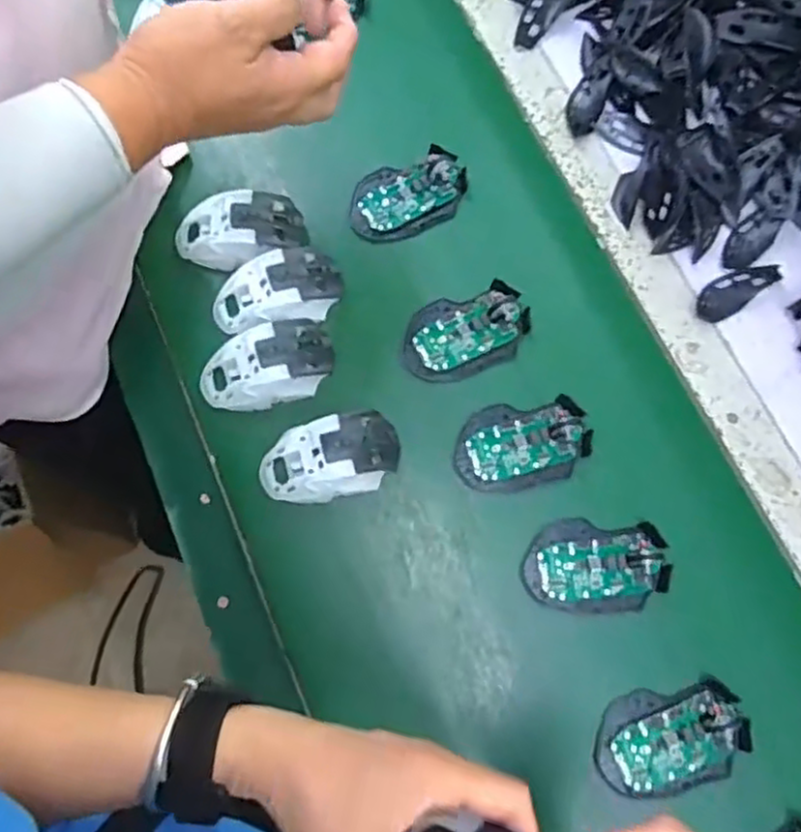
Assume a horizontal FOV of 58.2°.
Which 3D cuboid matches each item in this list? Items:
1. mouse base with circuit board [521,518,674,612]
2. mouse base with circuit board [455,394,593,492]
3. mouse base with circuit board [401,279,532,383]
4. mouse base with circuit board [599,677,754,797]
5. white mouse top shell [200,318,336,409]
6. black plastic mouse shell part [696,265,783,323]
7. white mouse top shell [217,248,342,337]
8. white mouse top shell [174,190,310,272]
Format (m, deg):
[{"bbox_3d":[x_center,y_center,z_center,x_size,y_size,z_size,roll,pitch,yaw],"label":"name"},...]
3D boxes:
[{"bbox_3d":[0.159,0.120,0.582,0.113,0.010,0.070,2,74,1],"label":"mouse base with circuit board"},{"bbox_3d":[0.104,0.022,0.607,0.112,0.015,0.071,-9,74,-3],"label":"mouse base with circuit board"},{"bbox_3d":[0.058,-0.075,0.638,0.114,0.015,0.073,-24,76,-7],"label":"mouse base with circuit board"},{"bbox_3d":[0.207,0.245,0.543,0.114,0.019,0.073,-10,74,-3],"label":"mouse base with circuit board"},{"bbox_3d":[-0.116,-0.044,0.623,0.114,0.030,0.065,-14,75,-4],"label":"white mouse top shell"},{"bbox_3d":[0.305,-0.116,0.655,0.084,0.004,0.033,-34,77,-9],"label":"black plastic mouse shell part"},{"bbox_3d":[-0.111,-0.113,0.641,0.118,0.032,0.070,-13,75,-4],"label":"white mouse top shell"},{"bbox_3d":[-0.146,-0.169,0.658,0.115,0.032,0.066,-17,75,-5],"label":"white mouse top shell"}]

